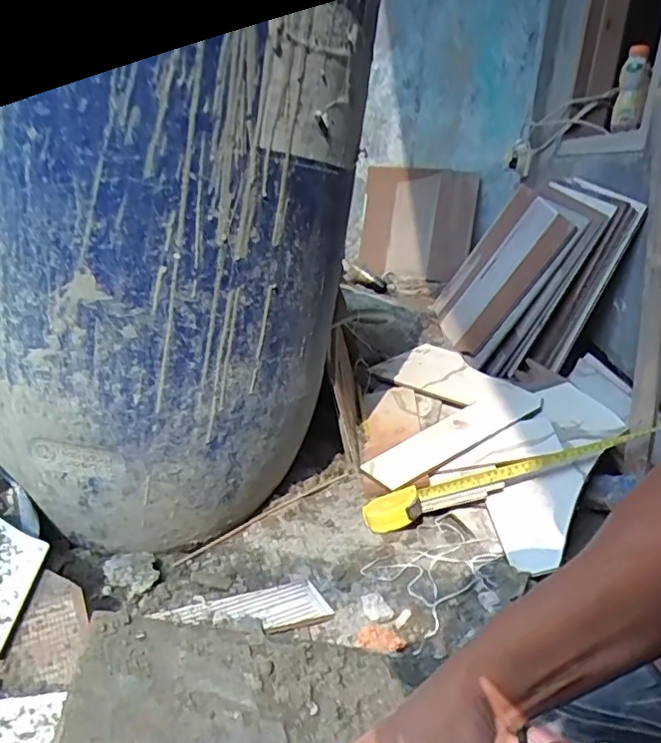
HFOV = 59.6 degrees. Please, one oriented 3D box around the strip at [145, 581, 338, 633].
[{"bbox_3d":[-0.094,0.270,0.648,0.186,0.011,0.070,-6,22,-27],"label":"strip"}]

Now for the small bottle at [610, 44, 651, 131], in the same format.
[{"bbox_3d":[0.683,-0.641,1.300,0.064,0.177,0.070,13,21,22],"label":"small bottle"}]

